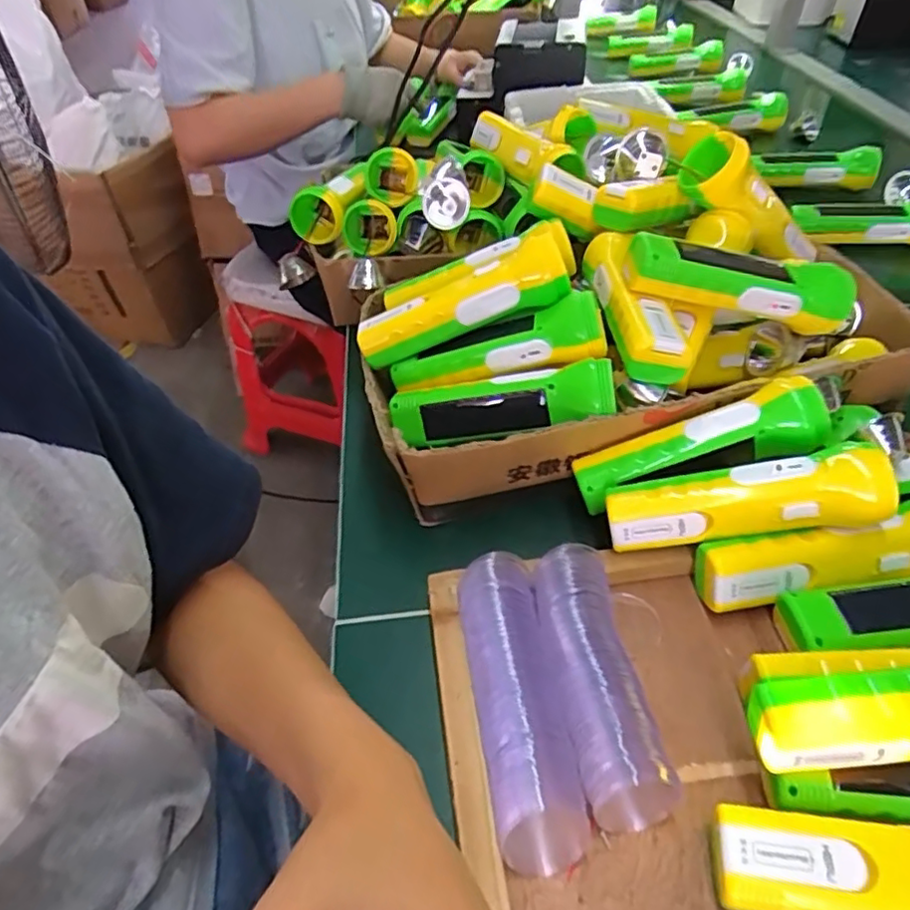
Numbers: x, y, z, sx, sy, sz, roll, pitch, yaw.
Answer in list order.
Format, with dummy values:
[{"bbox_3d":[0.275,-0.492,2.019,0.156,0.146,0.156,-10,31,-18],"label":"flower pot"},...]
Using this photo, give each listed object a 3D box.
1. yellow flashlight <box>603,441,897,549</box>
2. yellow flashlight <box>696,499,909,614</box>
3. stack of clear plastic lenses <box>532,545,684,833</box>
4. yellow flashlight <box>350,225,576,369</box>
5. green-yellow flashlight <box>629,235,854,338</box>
[{"bbox_3d":[0.182,0.029,0.391,0.164,0.041,0.038,-10,45,12],"label":"yellow flashlight"},{"bbox_3d":[0.241,0.064,0.389,0.168,0.039,0.042,-8,46,-5],"label":"yellow flashlight"},{"bbox_3d":[0.078,0.123,0.351,0.043,0.035,0.147,-7,46,-4],"label":"stack of clear plastic lenses"},{"bbox_3d":[0.004,-0.112,0.469,0.161,0.040,0.042,-22,45,10],"label":"yellow flashlight"},{"bbox_3d":[0.207,-0.127,0.452,0.165,0.046,0.044,9,46,-6],"label":"green-yellow flashlight"}]

